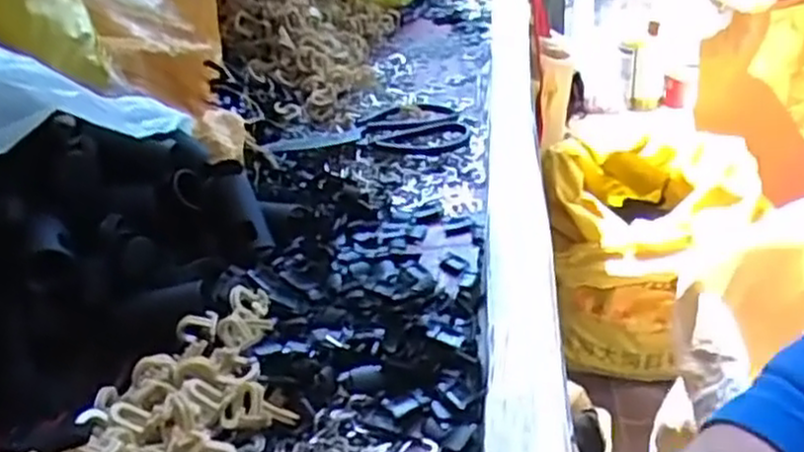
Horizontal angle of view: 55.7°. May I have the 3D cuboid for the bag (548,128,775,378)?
[{"bbox_3d":[0.410,0.024,1.371,0.332,0.349,0.407,-5,31,0],"label":"bag"}]

